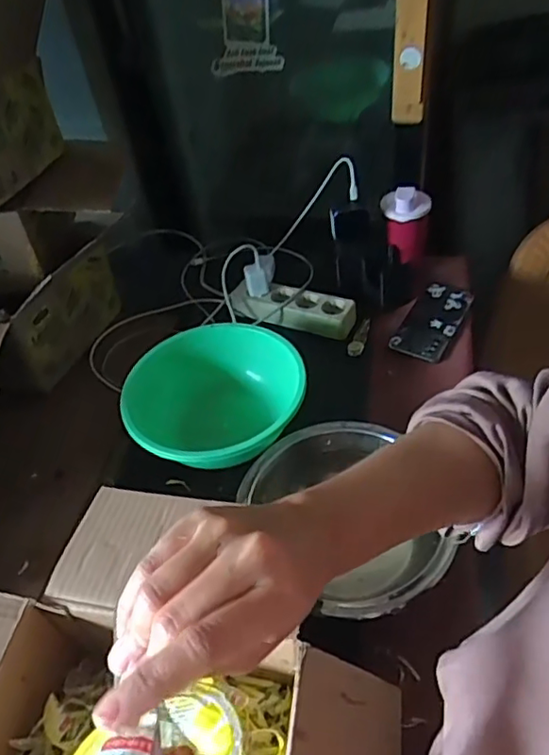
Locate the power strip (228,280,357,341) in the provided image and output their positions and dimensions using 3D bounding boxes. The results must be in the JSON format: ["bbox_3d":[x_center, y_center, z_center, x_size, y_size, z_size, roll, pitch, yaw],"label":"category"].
[{"bbox_3d":[0.029,-0.115,0.938,0.203,0.044,0.062,16,50,21],"label":"power strip"}]

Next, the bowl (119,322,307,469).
[{"bbox_3d":[-0.070,0.033,0.778,0.209,0.090,0.203,-3,45,3],"label":"bowl"}]

